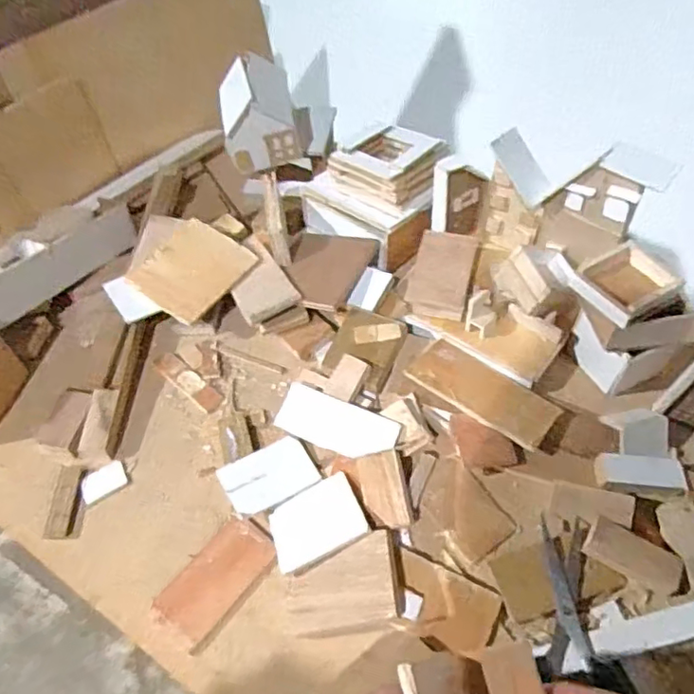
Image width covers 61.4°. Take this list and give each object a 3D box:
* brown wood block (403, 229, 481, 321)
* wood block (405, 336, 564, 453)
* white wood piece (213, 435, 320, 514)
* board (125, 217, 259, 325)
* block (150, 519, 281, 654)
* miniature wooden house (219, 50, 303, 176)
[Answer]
[{"bbox_3d":[0.096,-0.078,0.584,0.057,0.017,0.095,11,55,13],"label":"brown wood block"},{"bbox_3d":[0.122,0.042,0.535,0.133,0.012,0.058,35,59,21],"label":"wood block"},{"bbox_3d":[-0.067,0.112,0.507,0.075,0.014,0.052,-26,55,-15],"label":"white wood piece"},{"bbox_3d":[-0.161,-0.081,0.613,0.088,0.007,0.104,36,68,12],"label":"board"},{"bbox_3d":[-0.105,0.185,0.467,0.054,0.009,0.095,33,62,26],"label":"block"},{"bbox_3d":[-0.101,-0.260,0.653,0.083,0.084,0.091,-13,53,-3],"label":"miniature wooden house"}]

